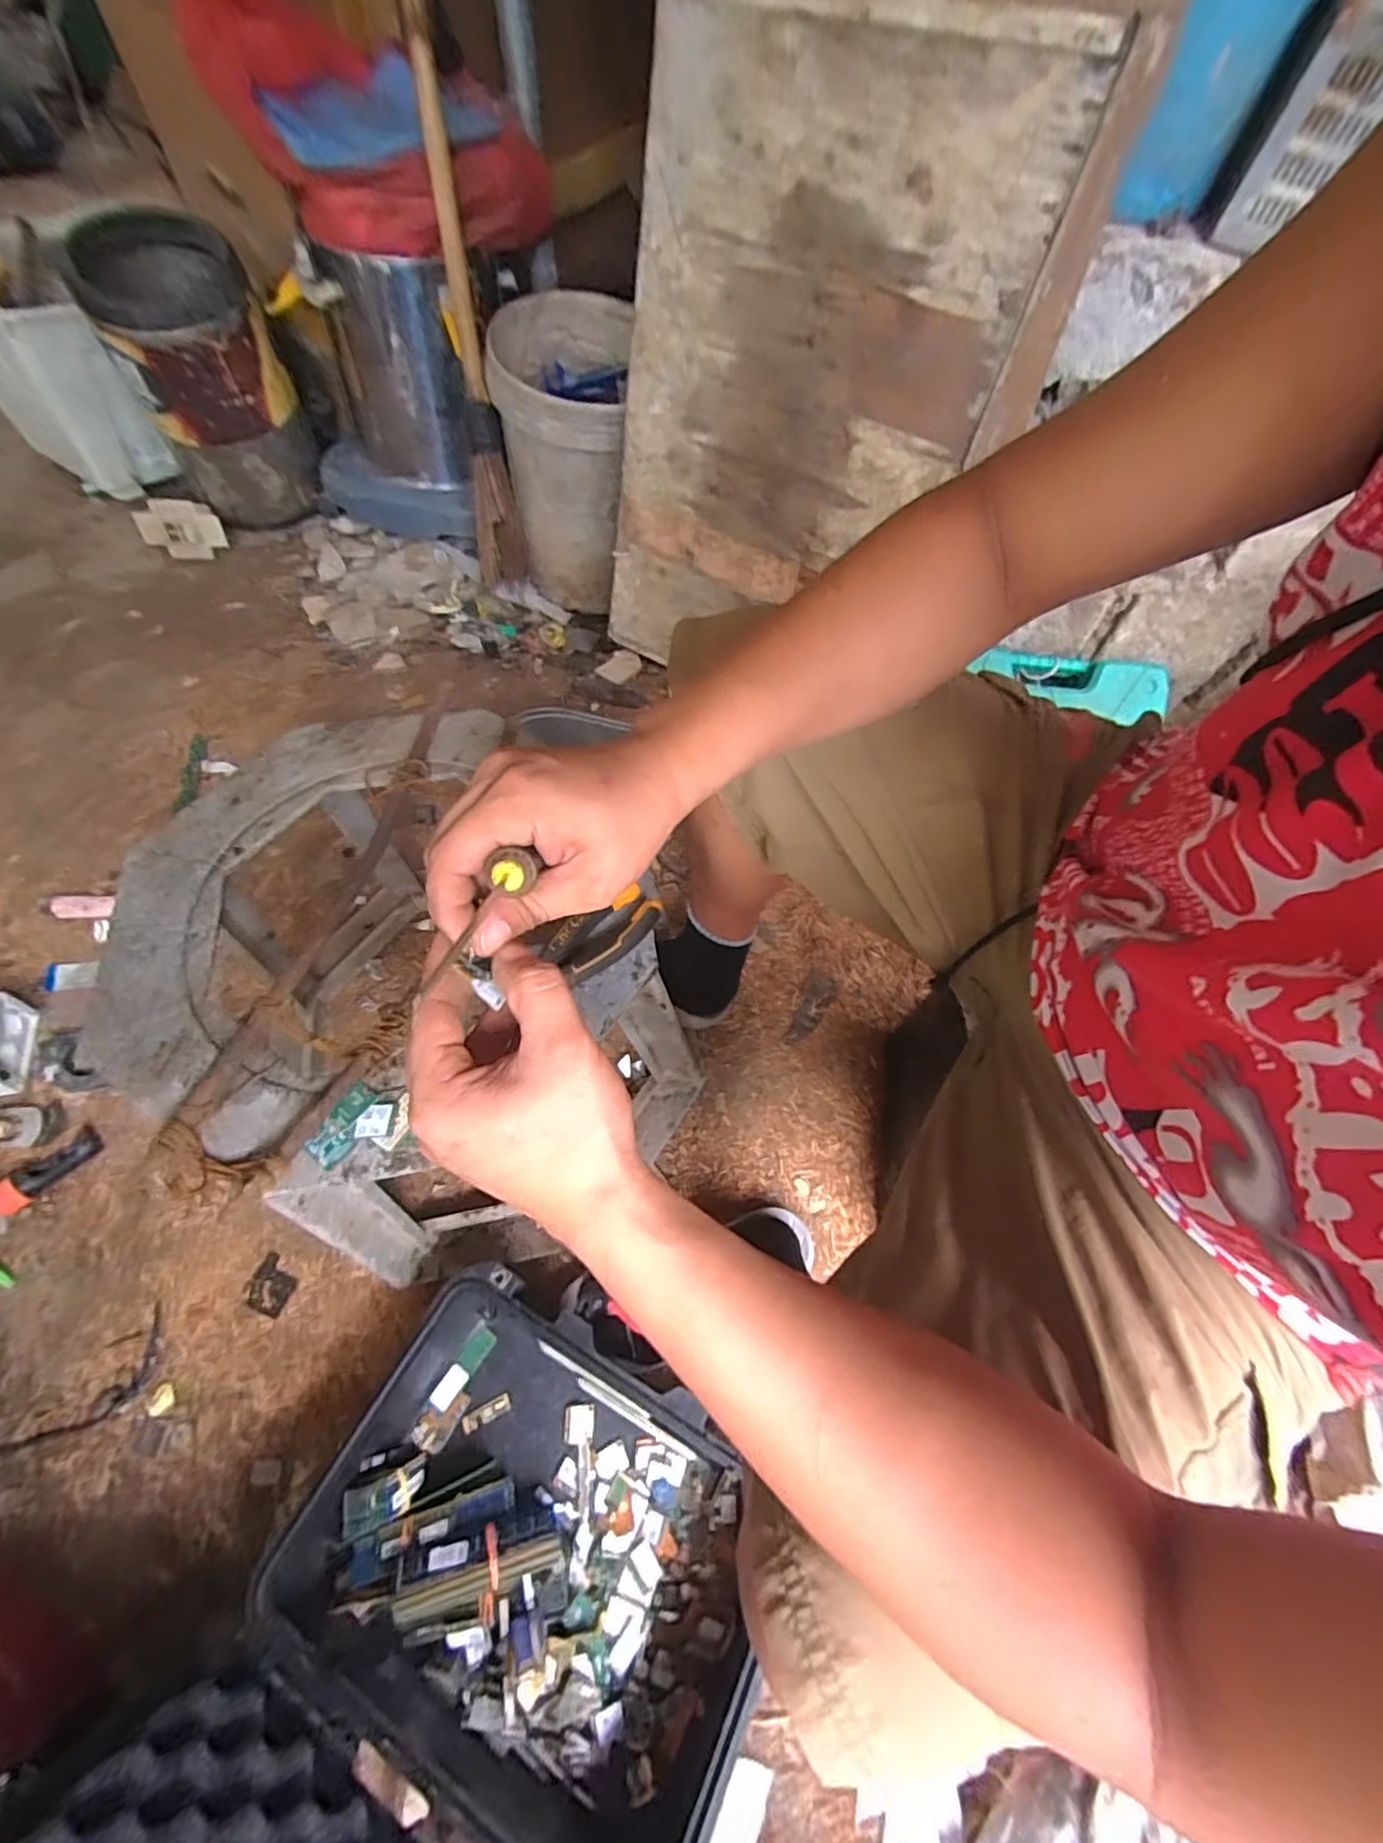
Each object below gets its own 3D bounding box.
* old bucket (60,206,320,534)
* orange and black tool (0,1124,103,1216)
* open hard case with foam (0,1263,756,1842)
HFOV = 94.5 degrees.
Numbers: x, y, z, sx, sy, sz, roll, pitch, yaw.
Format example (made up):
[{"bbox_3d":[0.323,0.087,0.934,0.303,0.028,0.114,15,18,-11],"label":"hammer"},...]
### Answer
[{"bbox_3d":[-0.841,-0.952,1.138,0.230,0.361,0.284,-24,66,-15],"label":"old bucket"},{"bbox_3d":[-0.715,0.273,0.702,0.043,0.027,0.100,37,66,15],"label":"orange and black tool"},{"bbox_3d":[-0.158,0.503,0.403,0.379,0.395,0.316,27,64,11],"label":"open hard case with foam"}]

